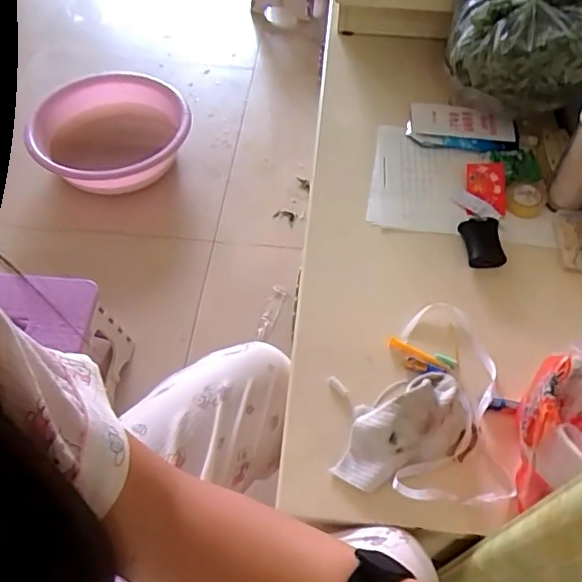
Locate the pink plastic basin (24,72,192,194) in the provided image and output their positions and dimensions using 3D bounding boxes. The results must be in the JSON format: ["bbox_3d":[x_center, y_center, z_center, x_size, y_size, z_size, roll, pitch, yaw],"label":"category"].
[{"bbox_3d":[-0.398,-0.340,1.262,0.326,0.140,0.326,1,56,-1],"label":"pink plastic basin"}]

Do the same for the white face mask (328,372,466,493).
[{"bbox_3d":[0.118,0.142,0.601,0.157,0.051,0.091,-18,58,-13],"label":"white face mask"}]

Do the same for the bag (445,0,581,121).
[{"bbox_3d":[0.337,-0.350,0.832,0.203,0.195,0.191,10,56,5],"label":"bag"}]

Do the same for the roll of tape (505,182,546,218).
[{"bbox_3d":[0.338,-0.131,0.807,0.051,0.026,0.047,1,56,-1],"label":"roll of tape"}]

